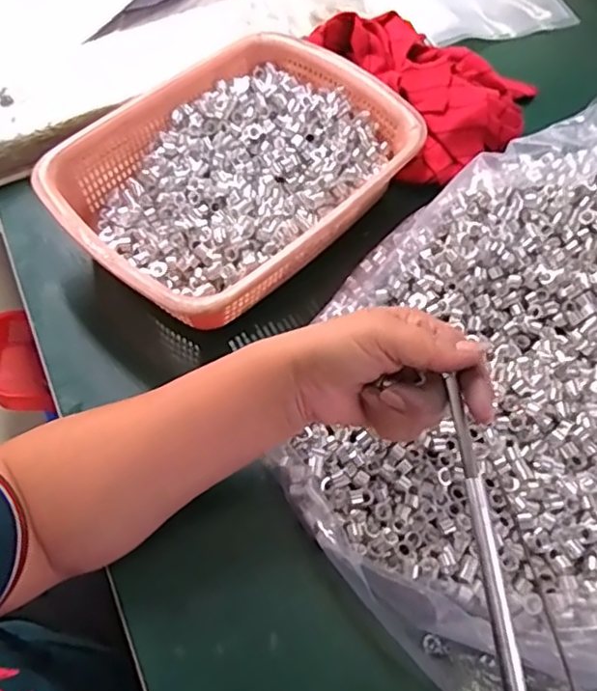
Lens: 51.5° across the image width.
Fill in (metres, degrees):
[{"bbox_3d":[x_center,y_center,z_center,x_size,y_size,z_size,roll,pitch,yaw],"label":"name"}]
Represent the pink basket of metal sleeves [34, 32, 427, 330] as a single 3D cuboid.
[{"bbox_3d":[-0.052,-0.148,0.545,0.213,0.077,0.294,41,68,20],"label":"pink basket of metal sleeves"}]

